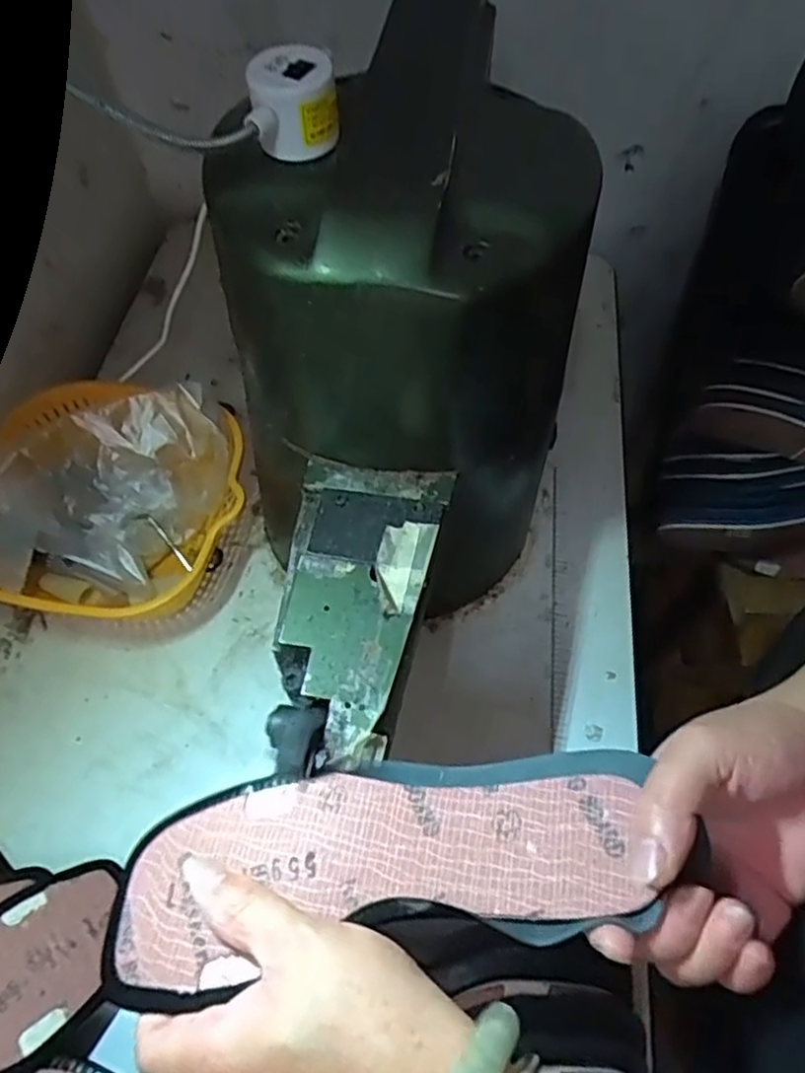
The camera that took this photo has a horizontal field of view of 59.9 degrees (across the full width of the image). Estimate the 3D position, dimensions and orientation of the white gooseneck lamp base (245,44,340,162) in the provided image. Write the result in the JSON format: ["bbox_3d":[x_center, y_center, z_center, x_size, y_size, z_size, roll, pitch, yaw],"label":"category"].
[{"bbox_3d":[-0.048,-0.193,0.314,0.038,0.033,0.036,-2,63,-1],"label":"white gooseneck lamp base"}]

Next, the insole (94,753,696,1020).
[{"bbox_3d":[-0.013,0.137,0.295,0.224,0.021,0.076,-12,55,3],"label":"insole"}]

